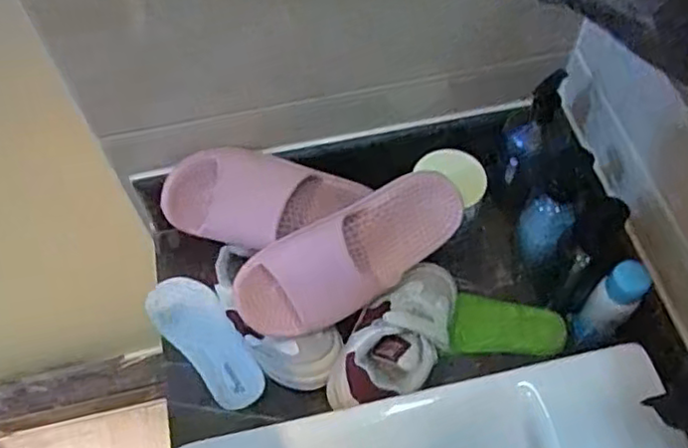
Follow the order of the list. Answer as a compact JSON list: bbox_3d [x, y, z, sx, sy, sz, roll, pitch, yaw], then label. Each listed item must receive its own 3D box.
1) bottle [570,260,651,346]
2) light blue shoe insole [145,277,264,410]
[{"bbox_3d":[0.261,0.082,0.653,0.043,0.117,0.047,-1,59,2],"label":"bottle"},{"bbox_3d":[-0.153,0.125,0.724,0.070,0.028,0.169,-35,63,-17],"label":"light blue shoe insole"}]

